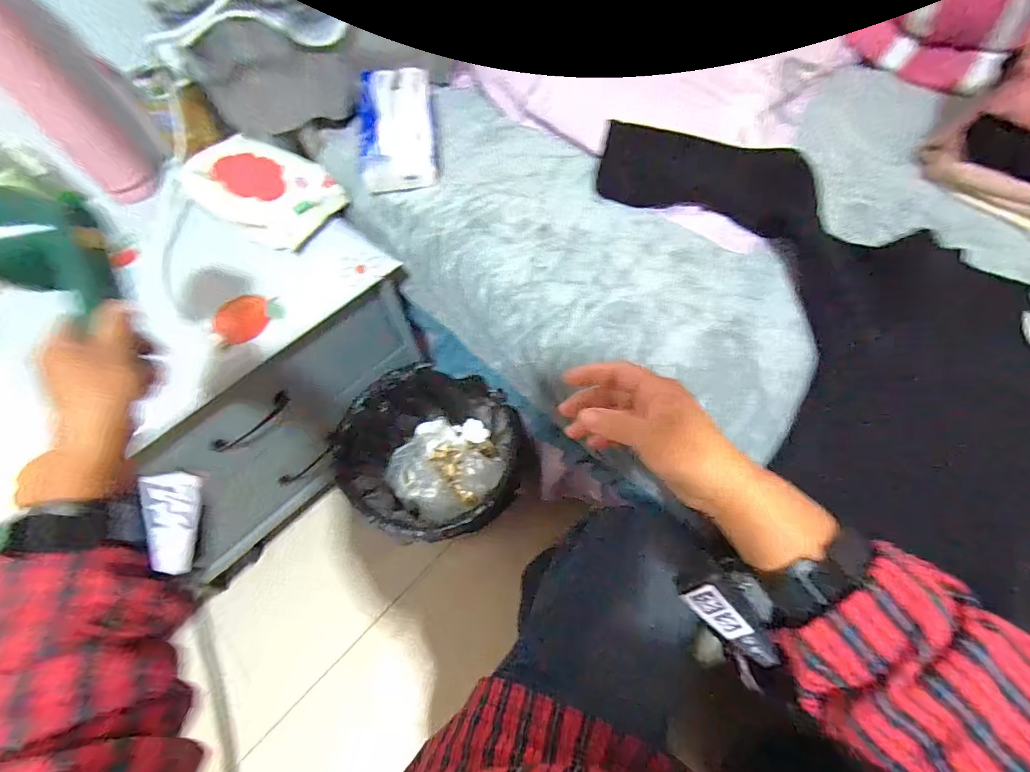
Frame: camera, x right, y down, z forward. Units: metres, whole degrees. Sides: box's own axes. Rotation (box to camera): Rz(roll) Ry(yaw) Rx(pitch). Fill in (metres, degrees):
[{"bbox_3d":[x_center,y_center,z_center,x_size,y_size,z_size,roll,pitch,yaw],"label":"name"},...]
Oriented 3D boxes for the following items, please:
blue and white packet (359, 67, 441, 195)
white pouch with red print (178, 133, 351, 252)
[{"bbox_3d":[-0.147,-0.322,0.552,0.099,0.058,0.163,-9,63,-2],"label":"blue and white packet"},{"bbox_3d":[-0.328,-0.259,0.578,0.196,0.054,0.136,35,69,18],"label":"white pouch with red print"}]

